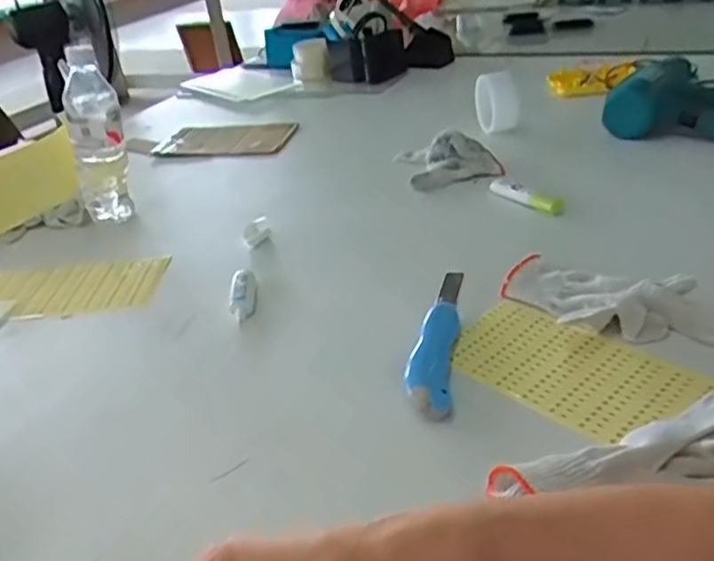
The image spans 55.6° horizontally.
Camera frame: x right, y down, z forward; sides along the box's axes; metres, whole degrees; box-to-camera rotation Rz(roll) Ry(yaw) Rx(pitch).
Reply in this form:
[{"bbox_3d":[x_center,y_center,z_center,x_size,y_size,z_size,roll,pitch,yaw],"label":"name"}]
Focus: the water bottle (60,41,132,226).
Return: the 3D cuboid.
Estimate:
[{"bbox_3d":[-0.339,-0.182,0.886,0.077,0.207,0.069,-19,33,-18],"label":"water bottle"}]

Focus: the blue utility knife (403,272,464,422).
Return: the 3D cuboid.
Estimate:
[{"bbox_3d":[0.069,0.041,0.595,0.039,0.026,0.202,0,32,13],"label":"blue utility knife"}]

